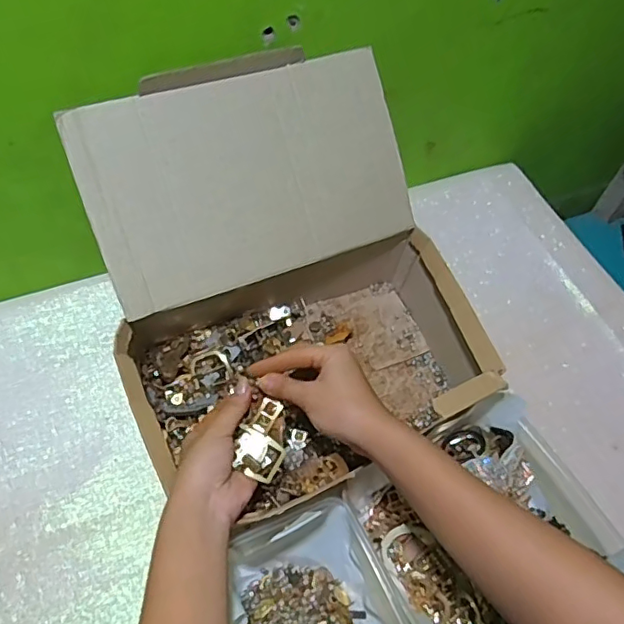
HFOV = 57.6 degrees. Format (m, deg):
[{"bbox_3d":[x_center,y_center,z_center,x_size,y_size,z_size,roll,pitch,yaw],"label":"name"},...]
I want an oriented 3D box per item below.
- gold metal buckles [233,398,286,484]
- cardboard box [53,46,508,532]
[{"bbox_3d":[-0.040,0.106,0.469,0.037,0.017,0.064,9,56,1],"label":"gold metal buckles"},{"bbox_3d":[-0.023,-0.027,0.545,0.327,0.228,0.332,-18,60,-16],"label":"cardboard box"}]

